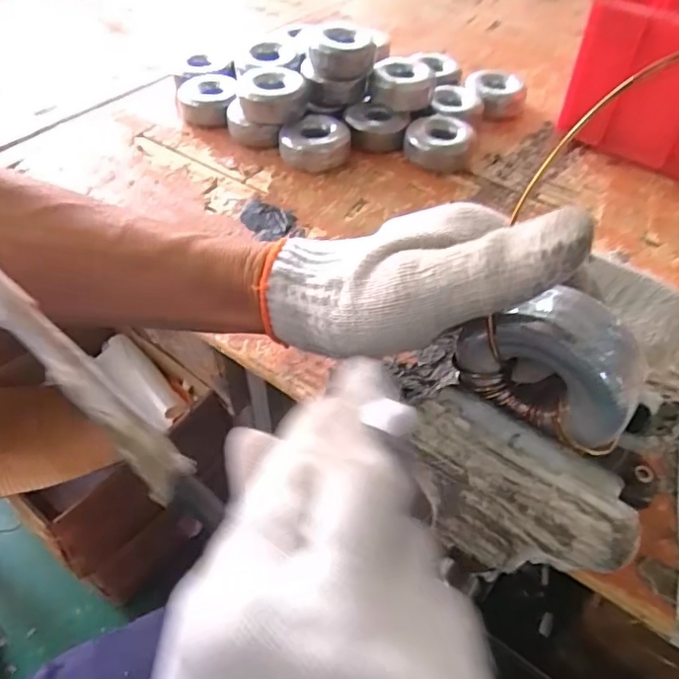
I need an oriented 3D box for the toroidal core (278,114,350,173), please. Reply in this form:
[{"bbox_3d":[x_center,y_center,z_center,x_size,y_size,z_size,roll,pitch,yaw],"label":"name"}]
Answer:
[{"bbox_3d":[-0.026,-0.209,0.602,0.072,0.035,0.068,0,48,-2],"label":"toroidal core"}]

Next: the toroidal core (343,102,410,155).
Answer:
[{"bbox_3d":[0.040,-0.233,0.621,0.067,0.029,0.061,3,48,1],"label":"toroidal core"}]

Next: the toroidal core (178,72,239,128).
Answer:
[{"bbox_3d":[-0.153,-0.277,0.664,0.069,0.039,0.077,-8,49,-8],"label":"toroidal core"}]

